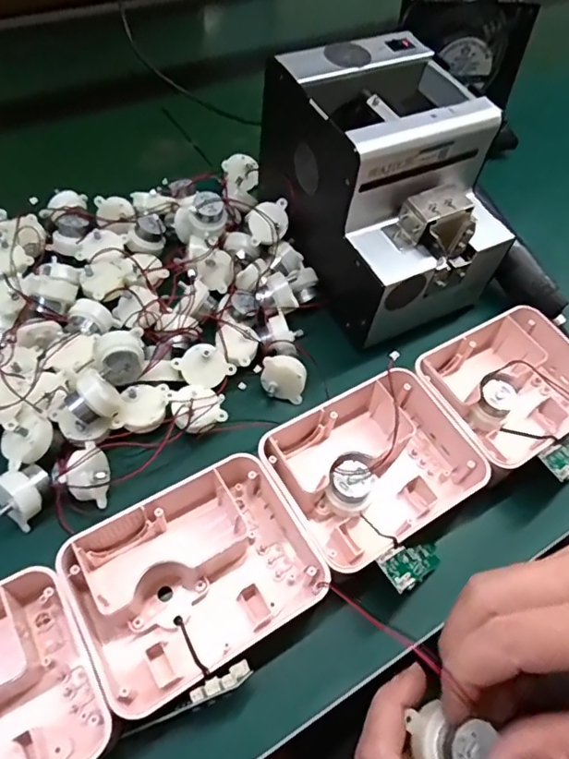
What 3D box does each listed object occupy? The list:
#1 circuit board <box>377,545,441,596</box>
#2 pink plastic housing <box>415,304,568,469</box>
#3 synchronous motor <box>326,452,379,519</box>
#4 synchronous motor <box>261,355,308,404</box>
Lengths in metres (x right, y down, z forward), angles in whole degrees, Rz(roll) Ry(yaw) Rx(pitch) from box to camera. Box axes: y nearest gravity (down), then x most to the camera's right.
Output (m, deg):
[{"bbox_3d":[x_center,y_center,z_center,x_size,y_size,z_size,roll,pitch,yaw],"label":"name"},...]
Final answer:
[{"bbox_3d":[0.078,0.109,0.324,0.058,0.010,0.023,7,42,-50],"label":"circuit board"},{"bbox_3d":[0.164,0.016,0.416,0.125,0.070,0.098,-26,61,-21],"label":"pink plastic housing"},{"bbox_3d":[0.042,0.066,0.347,0.028,0.028,0.032,25,56,13],"label":"synchronous motor"},{"bbox_3d":[-0.001,-0.001,0.397,0.034,0.032,0.016,19,30,-2],"label":"synchronous motor"}]

